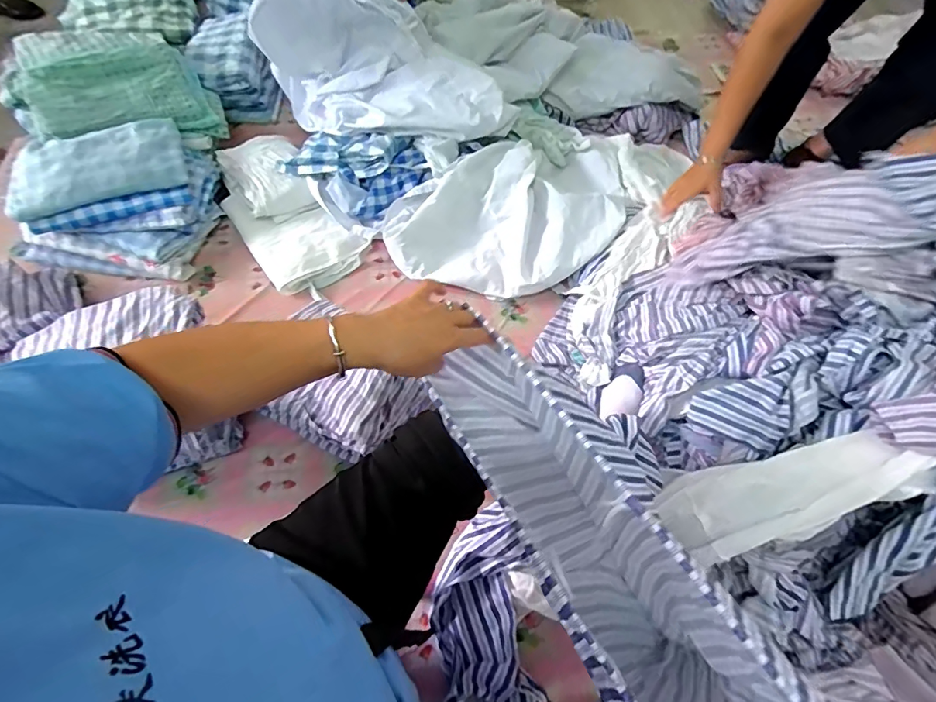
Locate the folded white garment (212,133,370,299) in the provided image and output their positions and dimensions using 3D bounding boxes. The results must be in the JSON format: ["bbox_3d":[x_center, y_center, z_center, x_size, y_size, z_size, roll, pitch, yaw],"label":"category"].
[{"bbox_3d":[-0.469,-0.364,1.147,0.240,0.076,0.502,-34,68,-18],"label":"folded white garment"}]

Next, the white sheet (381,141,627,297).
[{"bbox_3d":[0.142,-0.338,1.114,0.652,0.113,0.392,-33,68,-17],"label":"white sheet"}]

